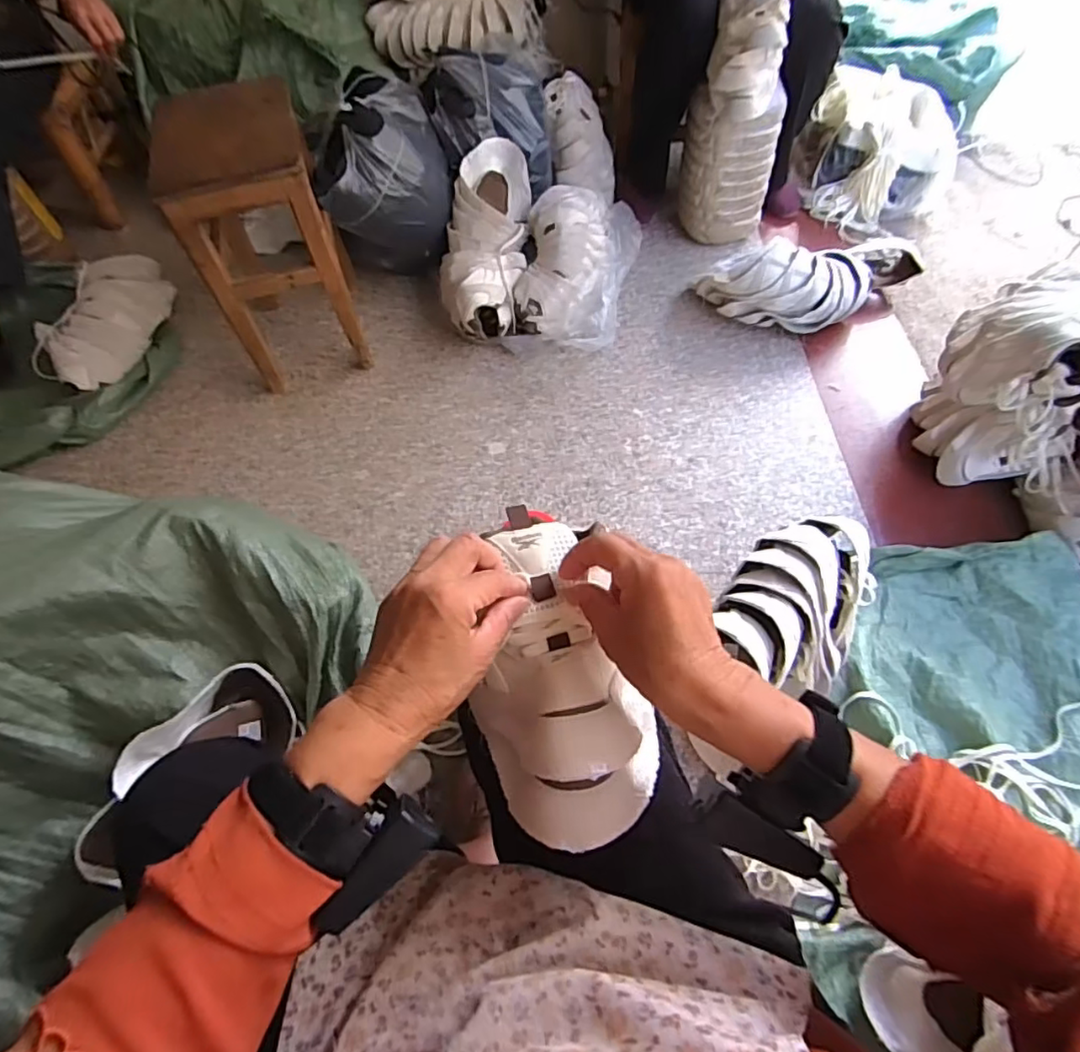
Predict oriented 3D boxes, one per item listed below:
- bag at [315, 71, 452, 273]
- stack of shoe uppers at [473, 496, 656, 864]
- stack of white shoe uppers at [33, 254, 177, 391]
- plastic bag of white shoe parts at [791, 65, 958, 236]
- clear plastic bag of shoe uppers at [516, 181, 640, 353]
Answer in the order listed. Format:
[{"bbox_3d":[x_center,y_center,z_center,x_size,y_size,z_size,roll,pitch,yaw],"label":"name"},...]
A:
[{"bbox_3d":[-0.318,-0.711,1.249,0.251,0.317,0.282,-12,58,-5],"label":"bag"},{"bbox_3d":[0.013,0.093,0.403,0.113,0.079,0.217,-8,67,-5],"label":"stack of shoe uppers"},{"bbox_3d":[-0.885,-0.429,1.198,0.155,0.117,0.372,-1,58,3],"label":"stack of white shoe uppers"},{"bbox_3d":[0.833,-0.937,1.467,0.360,0.181,0.478,18,60,13],"label":"plastic bag of white shoe parts"},{"bbox_3d":[0.087,-0.572,1.276,0.224,0.177,0.406,9,59,8],"label":"clear plastic bag of shoe uppers"}]

